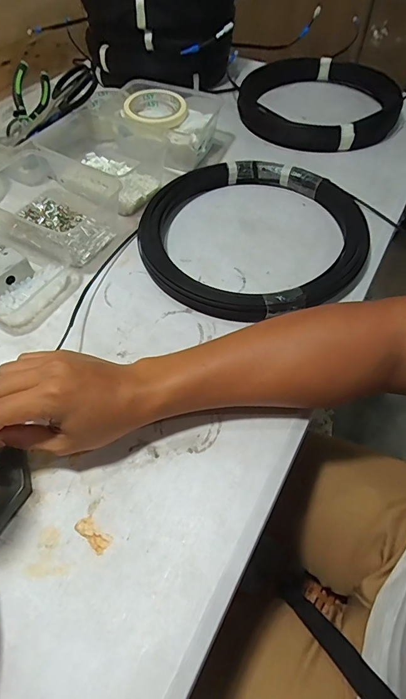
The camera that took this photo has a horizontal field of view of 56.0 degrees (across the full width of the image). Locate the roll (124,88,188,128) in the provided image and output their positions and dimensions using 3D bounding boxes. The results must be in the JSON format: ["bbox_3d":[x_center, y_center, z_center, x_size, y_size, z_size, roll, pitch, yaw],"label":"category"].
[{"bbox_3d":[-0.078,-0.381,0.604,0.103,0.020,0.102,0,52,0],"label":"roll"}]

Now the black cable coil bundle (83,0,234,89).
[{"bbox_3d":[-0.085,-0.655,0.685,0.279,0.198,0.279,-4,52,-4],"label":"black cable coil bundle"}]

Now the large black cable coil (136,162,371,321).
[{"bbox_3d":[0.064,-0.156,0.510,0.288,0.039,0.279,0,52,0],"label":"large black cable coil"}]

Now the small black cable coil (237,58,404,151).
[{"bbox_3d":[0.212,-0.452,0.700,0.272,0.062,0.269,0,52,0],"label":"small black cable coil"}]

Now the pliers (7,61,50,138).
[{"bbox_3d":[-0.277,-0.396,0.609,0.053,0.022,0.109,9,95,-21],"label":"pliers"}]

